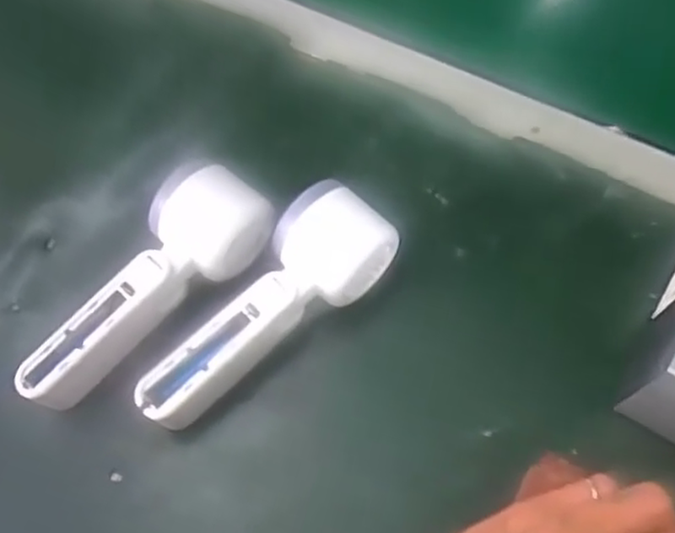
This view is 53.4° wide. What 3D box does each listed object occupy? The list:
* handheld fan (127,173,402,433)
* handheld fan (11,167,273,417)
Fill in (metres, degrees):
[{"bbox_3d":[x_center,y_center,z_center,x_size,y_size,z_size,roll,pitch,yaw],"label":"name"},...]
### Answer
[{"bbox_3d":[-0.038,0.027,0.373,0.057,0.055,0.166,39,71,19],"label":"handheld fan"},{"bbox_3d":[-0.109,0.011,0.377,0.164,0.061,0.055,-38,68,-16],"label":"handheld fan"}]

